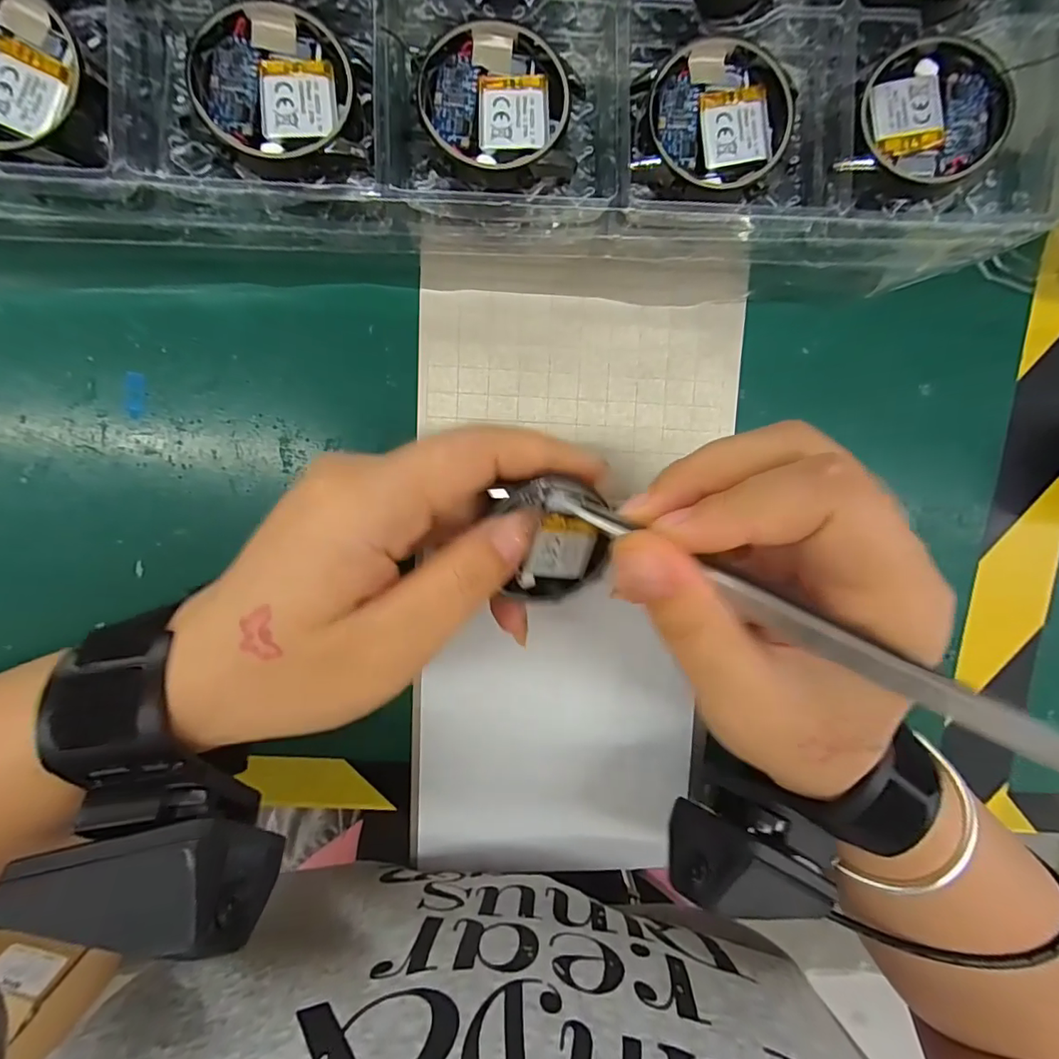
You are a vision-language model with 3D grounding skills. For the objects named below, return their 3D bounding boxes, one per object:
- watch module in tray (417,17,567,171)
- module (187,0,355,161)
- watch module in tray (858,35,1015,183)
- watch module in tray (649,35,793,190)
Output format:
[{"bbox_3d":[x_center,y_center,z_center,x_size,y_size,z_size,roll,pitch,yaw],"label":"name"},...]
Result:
[{"bbox_3d":[-0.011,-0.132,0.153,0.043,0.013,0.041,5,97,-5],"label":"watch module in tray"},{"bbox_3d":[-0.075,-0.132,0.146,0.042,0.010,0.042,-12,98,-3],"label":"module"},{"bbox_3d":[0.129,-0.133,0.160,0.039,0.015,0.042,-33,99,0],"label":"watch module in tray"},{"bbox_3d":[0.060,-0.130,0.159,0.040,0.011,0.043,-33,99,0],"label":"watch module in tray"}]

